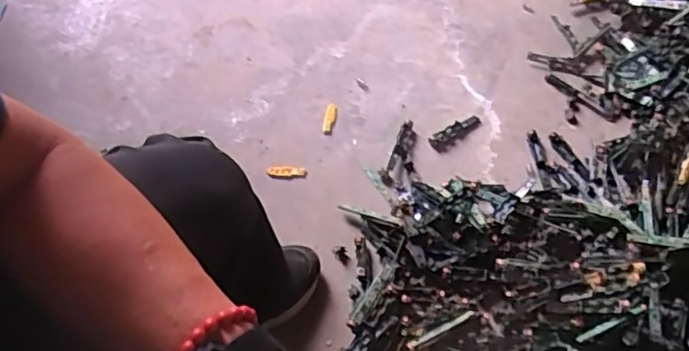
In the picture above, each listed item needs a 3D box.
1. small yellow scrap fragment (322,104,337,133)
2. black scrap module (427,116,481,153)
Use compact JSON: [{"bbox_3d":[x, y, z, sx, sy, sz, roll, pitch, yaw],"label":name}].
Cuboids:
[{"bbox_3d":[-0.025,-0.102,1.036,0.019,0.011,0.064,10,59,4],"label":"small yellow scrap fragment"},{"bbox_3d":[0.196,-0.076,1.020,0.104,0.014,0.031,-24,63,-15],"label":"black scrap module"}]

